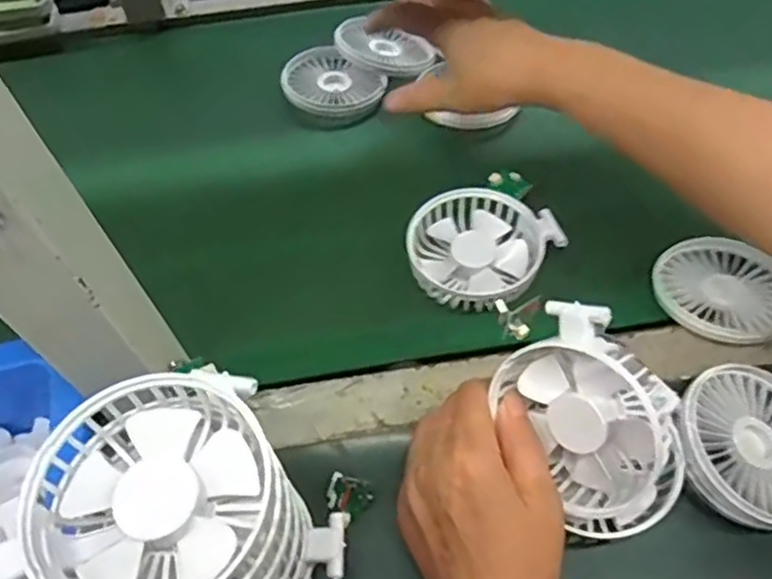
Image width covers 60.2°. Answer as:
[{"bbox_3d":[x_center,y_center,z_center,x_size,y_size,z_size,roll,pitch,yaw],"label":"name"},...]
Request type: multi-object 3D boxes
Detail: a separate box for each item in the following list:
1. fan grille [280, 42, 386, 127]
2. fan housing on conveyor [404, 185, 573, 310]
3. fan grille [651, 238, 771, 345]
[{"bbox_3d":[-0.044,-0.174,0.581,0.085,0.020,0.085,4,61,-8],"label":"fan grille"},{"bbox_3d":[0.069,-0.031,0.465,0.101,0.028,0.084,-12,55,-6],"label":"fan housing on conveyor"},{"bbox_3d":[0.221,-0.004,0.444,0.078,0.017,0.085,-1,55,2],"label":"fan grille"}]

